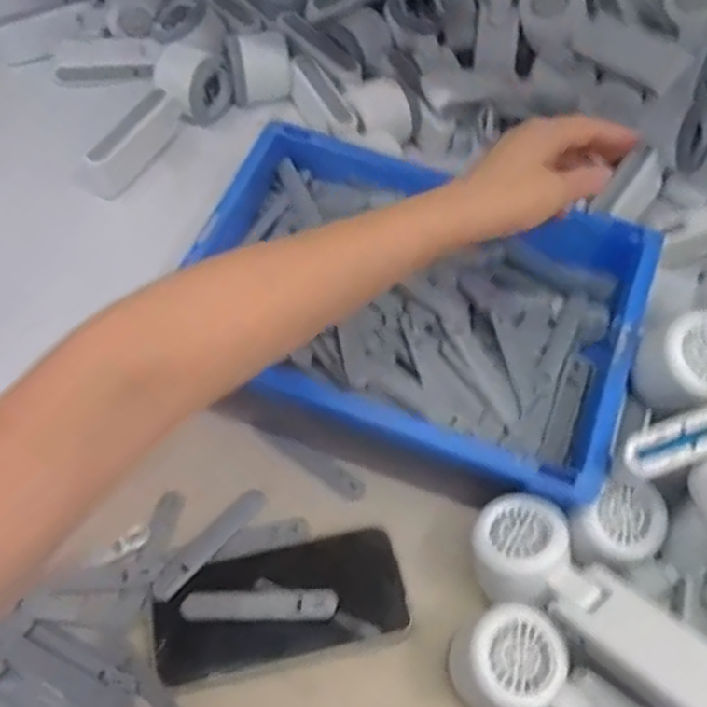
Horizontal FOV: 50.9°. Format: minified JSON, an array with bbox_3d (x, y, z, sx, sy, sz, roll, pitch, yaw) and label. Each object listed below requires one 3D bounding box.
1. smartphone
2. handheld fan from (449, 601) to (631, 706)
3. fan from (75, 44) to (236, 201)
[{"bbox_3d":[-0.047,0.158,0.467,0.155,0.015,0.074,-11,56,-9],"label":"smartphone"},{"bbox_3d":[0.130,0.214,0.428,0.170,0.056,0.057,36,61,5],"label":"handheld fan"},{"bbox_3d":[-0.182,-0.208,0.650,0.052,0.061,0.165,34,61,20],"label":"fan"}]

